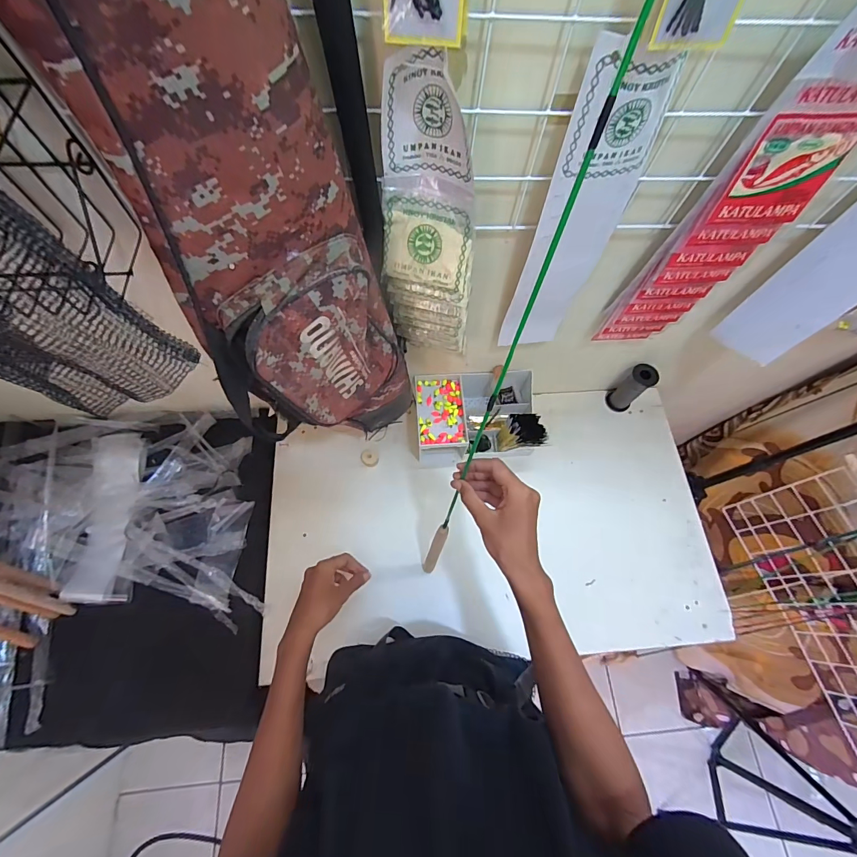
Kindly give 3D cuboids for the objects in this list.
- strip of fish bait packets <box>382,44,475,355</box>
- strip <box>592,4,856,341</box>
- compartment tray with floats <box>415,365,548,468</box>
[{"bbox_3d":[0.005,-0.193,0.433,0.106,0.317,0.055,15,68,4],"label":"strip of fish bait packets"},{"bbox_3d":[0.337,-0.222,0.457,0.114,0.399,0.028,1,68,-2],"label":"strip"},{"bbox_3d":[0.092,-0.027,0.772,0.232,0.105,0.165,-4,68,-4],"label":"compartment tray with floats"}]

